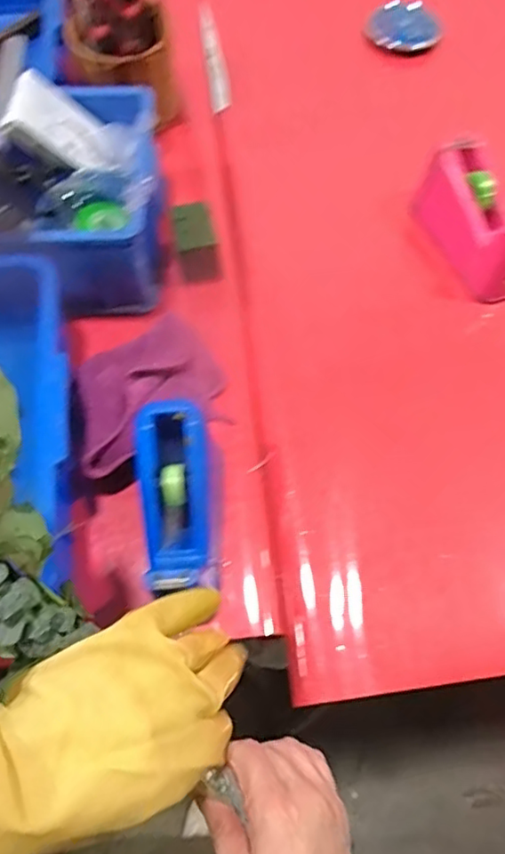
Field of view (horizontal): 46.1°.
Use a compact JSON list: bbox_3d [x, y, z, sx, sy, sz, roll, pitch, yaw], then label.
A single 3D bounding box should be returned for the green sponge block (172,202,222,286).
[{"bbox_3d":[-0.070,-0.239,0.767,0.053,0.076,0.078,-9,65,-5],"label":"green sponge block"}]

